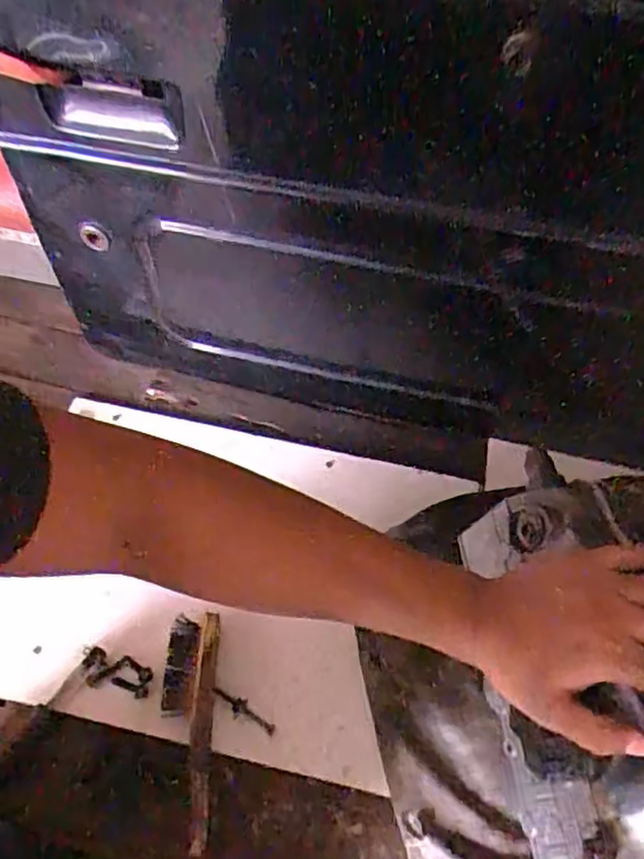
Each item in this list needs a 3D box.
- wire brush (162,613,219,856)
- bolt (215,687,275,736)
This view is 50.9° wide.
[{"bbox_3d":[-0.127,0.291,0.665,0.056,0.023,0.207,-3,68,-7],"label":"wire brush"},{"bbox_3d":[-0.079,0.284,0.680,0.072,0.009,0.019,34,59,19],"label":"bolt"}]

